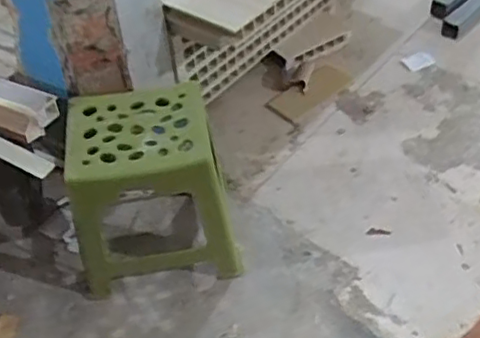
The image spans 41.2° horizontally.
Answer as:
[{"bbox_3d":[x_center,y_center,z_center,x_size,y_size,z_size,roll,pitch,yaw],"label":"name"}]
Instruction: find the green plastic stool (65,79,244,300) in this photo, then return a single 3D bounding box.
[{"bbox_3d":[-0.179,0.046,1.306,0.311,0.351,0.252,-7,45,-2],"label":"green plastic stool"}]

